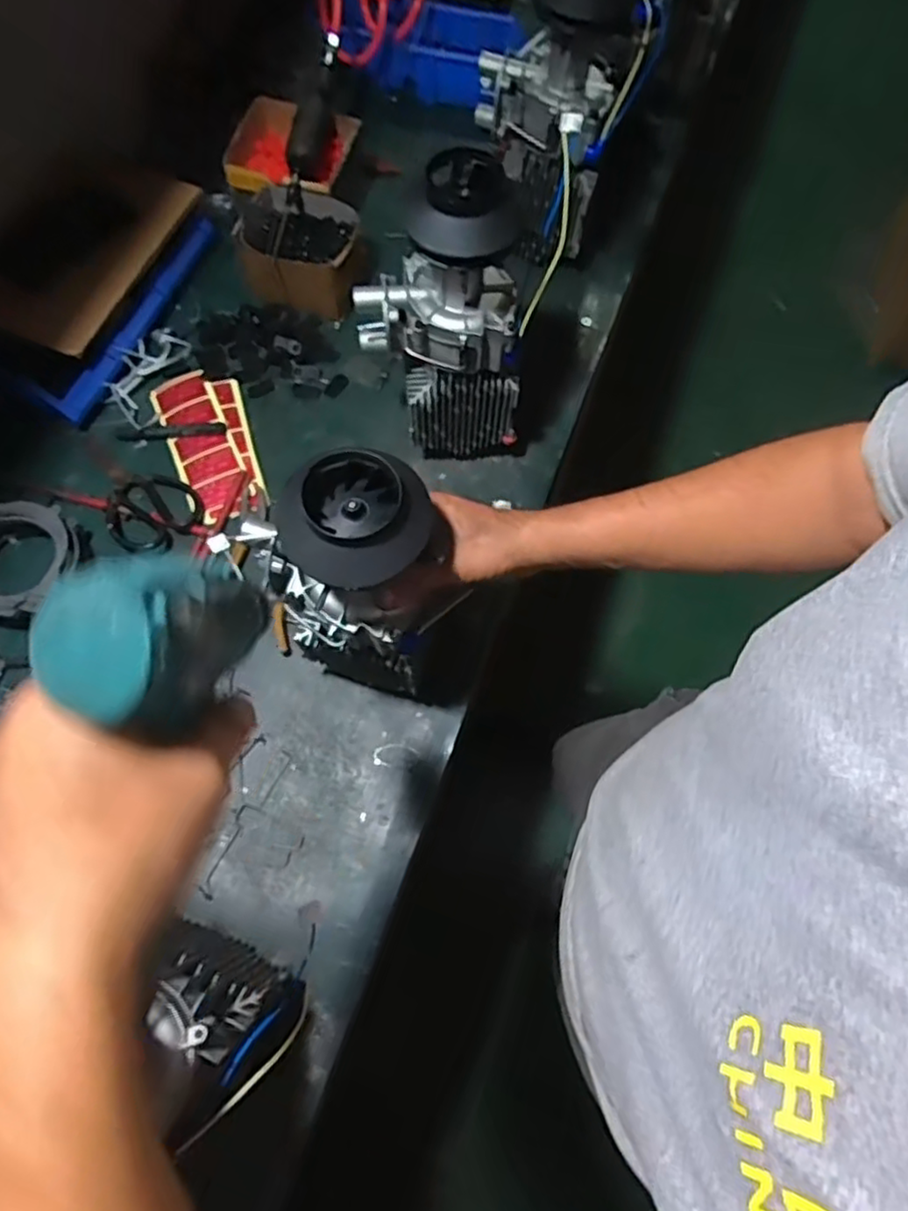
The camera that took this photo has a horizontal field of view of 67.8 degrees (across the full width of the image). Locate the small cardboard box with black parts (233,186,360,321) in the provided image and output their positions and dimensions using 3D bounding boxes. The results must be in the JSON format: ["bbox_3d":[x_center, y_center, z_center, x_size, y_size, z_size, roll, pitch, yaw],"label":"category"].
[{"bbox_3d":[-0.198,-0.459,0.883,0.164,0.079,0.123,9,70,3],"label":"small cardboard box with black parts"}]

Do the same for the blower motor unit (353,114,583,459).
[{"bbox_3d":[0.007,-0.276,0.701,0.148,0.328,0.138,38,74,12],"label":"blower motor unit"}]

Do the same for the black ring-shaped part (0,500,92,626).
[{"bbox_3d":[-0.471,-0.047,0.736,0.113,0.066,0.129,1,70,0],"label":"black ring-shaped part"}]

